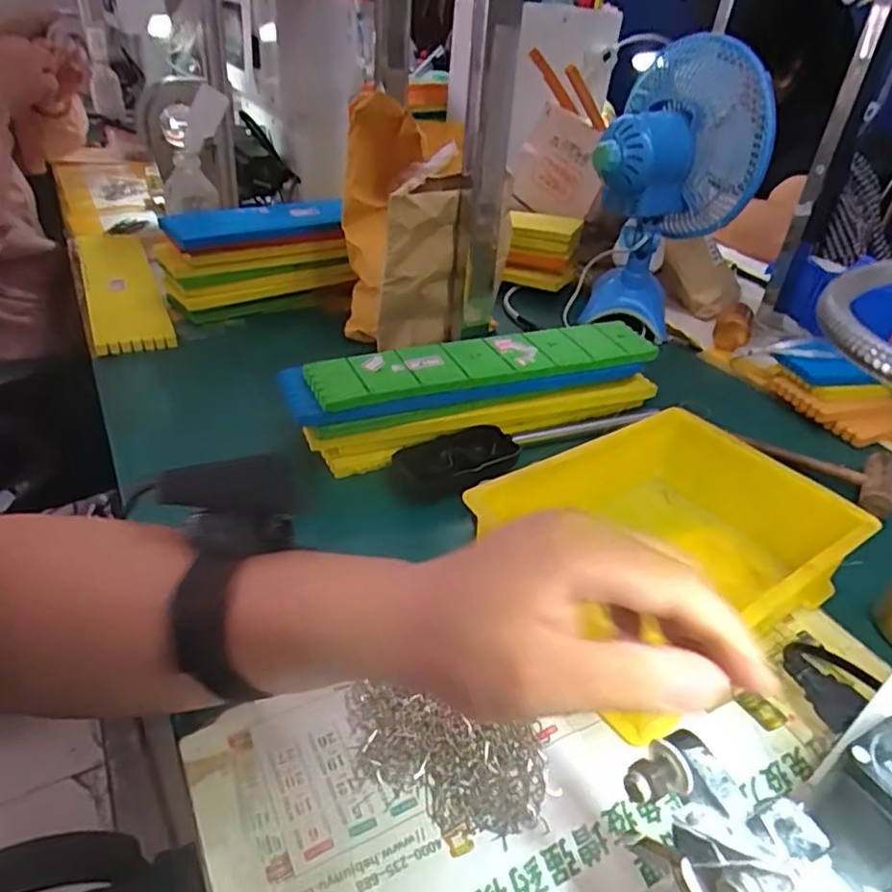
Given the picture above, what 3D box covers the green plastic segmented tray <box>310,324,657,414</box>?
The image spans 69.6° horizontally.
[{"bbox_3d":[0.047,-0.083,0.604,0.348,0.010,0.069,-12,45,-24],"label":"green plastic segmented tray"}]

